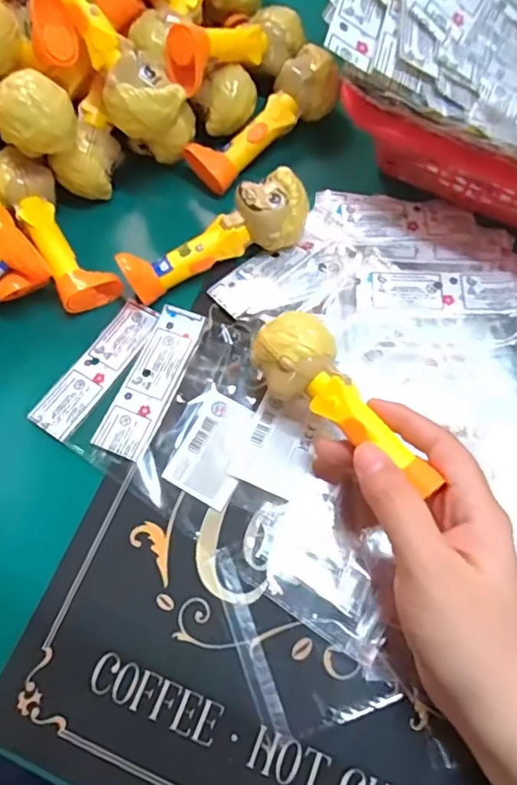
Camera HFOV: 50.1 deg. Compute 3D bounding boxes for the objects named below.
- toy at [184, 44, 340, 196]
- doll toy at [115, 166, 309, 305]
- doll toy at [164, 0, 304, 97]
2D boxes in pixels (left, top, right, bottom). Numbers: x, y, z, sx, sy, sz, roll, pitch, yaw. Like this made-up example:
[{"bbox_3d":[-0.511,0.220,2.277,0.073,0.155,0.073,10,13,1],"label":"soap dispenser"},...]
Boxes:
[{"bbox_3d":[0.003,-0.184,0.376,0.111,0.033,0.043,-43,75,-12],"label":"toy"},{"bbox_3d":[-0.027,-0.096,0.349,0.119,0.038,0.035,-23,71,-6],"label":"doll toy"},{"bbox_3d":[-0.014,-0.230,0.366,0.033,0.036,0.112,41,54,15],"label":"doll toy"}]

